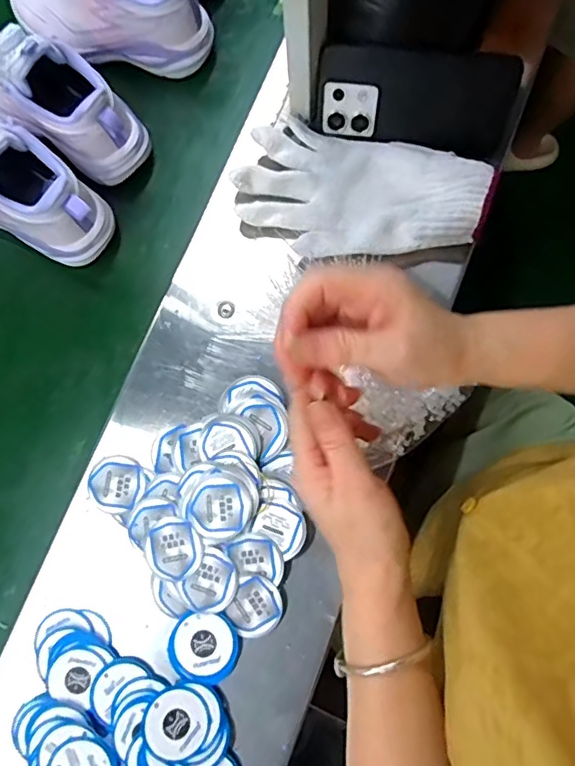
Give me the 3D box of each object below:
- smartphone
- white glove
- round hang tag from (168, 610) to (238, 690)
[{"bbox_3d":[0.107,-0.244,0.468,0.163,0.078,0.007,11,48,3],"label":"smartphone"},{"bbox_3d":[0.061,-0.164,0.470,0.207,0.044,0.123,17,73,4],"label":"white glove"},{"bbox_3d":[-0.064,0.204,0.421,0.053,0.010,0.051,0,73,-1],"label":"round hang tag"}]

